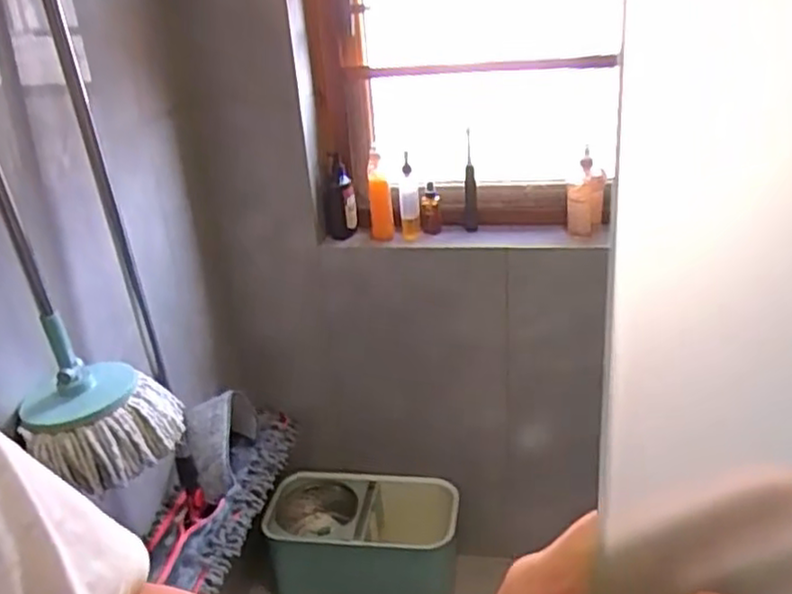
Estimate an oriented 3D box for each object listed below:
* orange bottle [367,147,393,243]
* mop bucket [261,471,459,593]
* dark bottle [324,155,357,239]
[{"bbox_3d":[-0.036,-0.220,1.577,0.053,0.191,0.058,-6,24,-2],"label":"orange bottle"},{"bbox_3d":[-0.076,0.617,1.764,0.459,0.243,0.246,1,25,14],"label":"mop bucket"},{"bbox_3d":[-0.133,-0.223,1.630,0.078,0.170,0.066,-6,24,-2],"label":"dark bottle"}]

